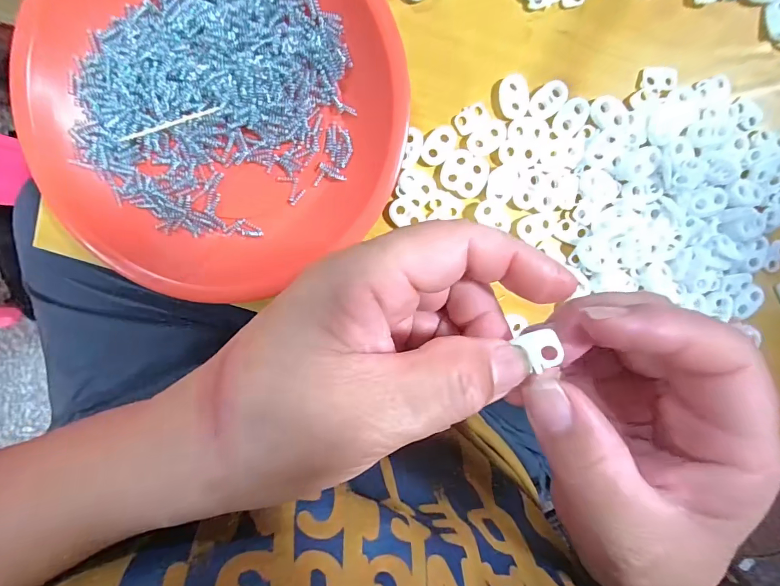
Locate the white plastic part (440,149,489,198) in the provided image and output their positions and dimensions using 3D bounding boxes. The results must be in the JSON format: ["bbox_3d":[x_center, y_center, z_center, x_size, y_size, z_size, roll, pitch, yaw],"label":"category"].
[{"bbox_3d":[0.043,-0.068,0.222,0.025,0.004,0.023,24,97,-3],"label":"white plastic part"}]

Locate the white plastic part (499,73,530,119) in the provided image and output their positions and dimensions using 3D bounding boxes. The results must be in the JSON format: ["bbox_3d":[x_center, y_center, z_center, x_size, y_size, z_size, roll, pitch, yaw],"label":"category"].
[{"bbox_3d":[0.069,-0.108,0.217,0.016,0.004,0.022,-5,97,0],"label":"white plastic part"}]

